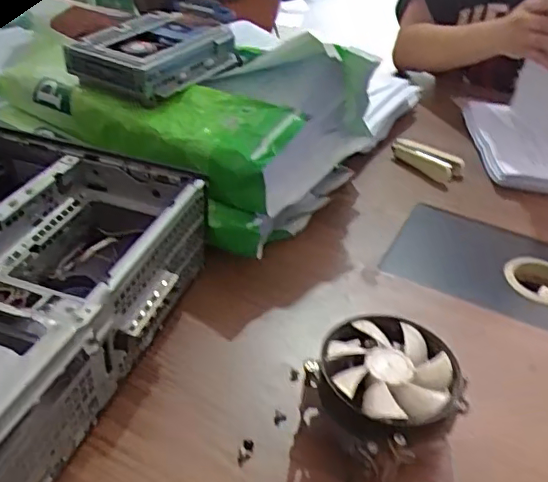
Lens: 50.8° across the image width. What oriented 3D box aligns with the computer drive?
[{"bbox_3d":[-0.141,-0.232,0.702,0.162,0.035,0.194,27,41,26],"label":"computer drive"}]

